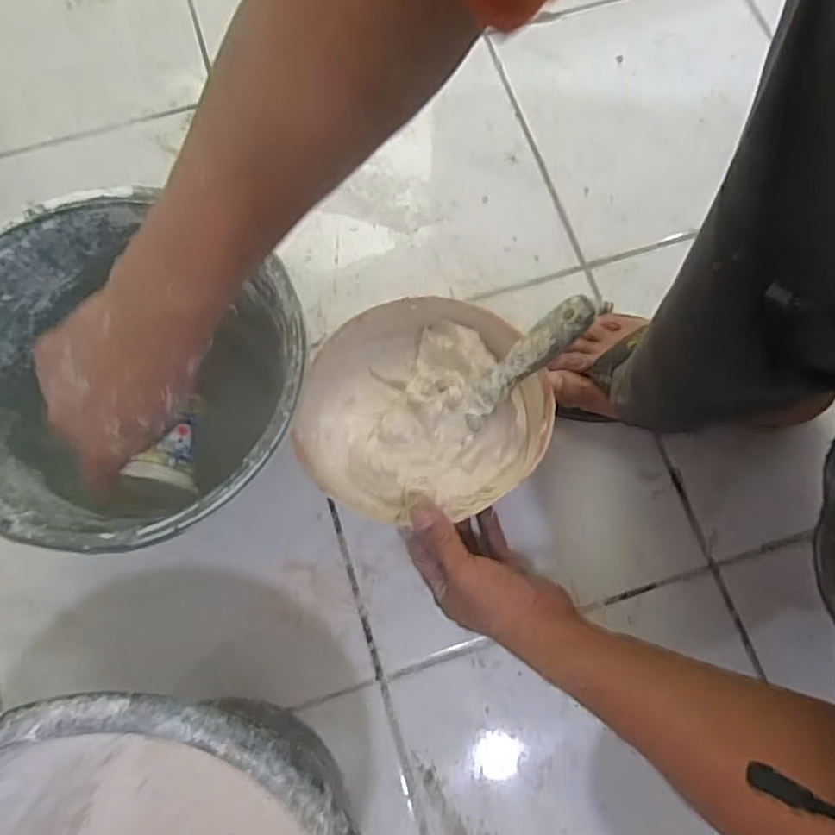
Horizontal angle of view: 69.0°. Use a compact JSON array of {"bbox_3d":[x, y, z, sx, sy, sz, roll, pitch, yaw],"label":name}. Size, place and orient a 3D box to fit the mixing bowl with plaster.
[{"bbox_3d":[0.003,-0.010,0.527,0.204,0.064,0.185,-5,76,-2],"label":"mixing bowl with plaster"}]

